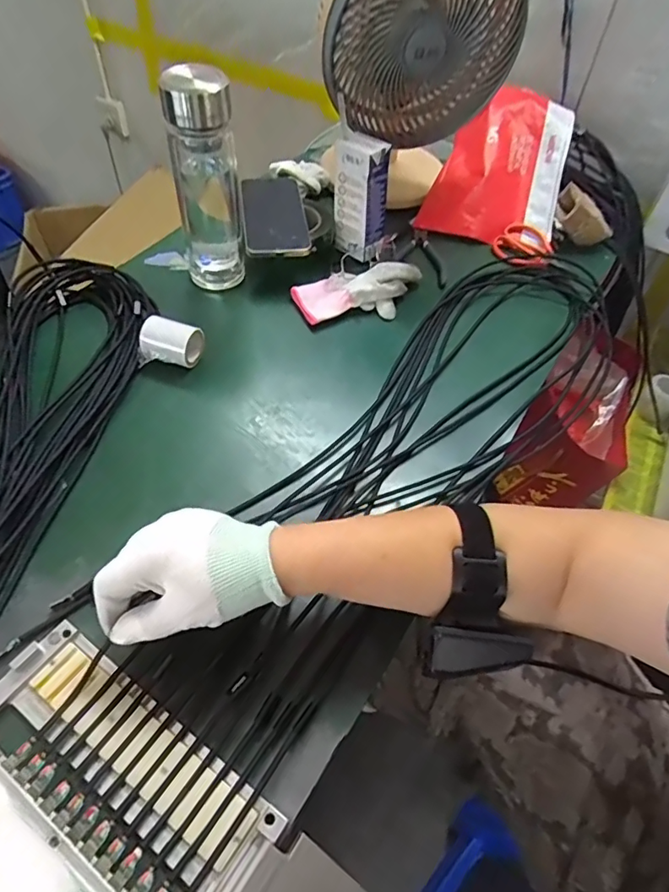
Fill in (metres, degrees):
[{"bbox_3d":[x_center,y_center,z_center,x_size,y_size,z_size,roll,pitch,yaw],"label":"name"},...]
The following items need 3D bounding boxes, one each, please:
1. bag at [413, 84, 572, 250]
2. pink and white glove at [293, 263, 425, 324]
[{"bbox_3d":[0.235,-0.387,0.725,0.166,0.033,0.242,21,78,11],"label":"bag"},{"bbox_3d":[0.031,-0.179,0.616,0.152,0.032,0.063,-6,52,-10],"label":"pink and white glove"}]

